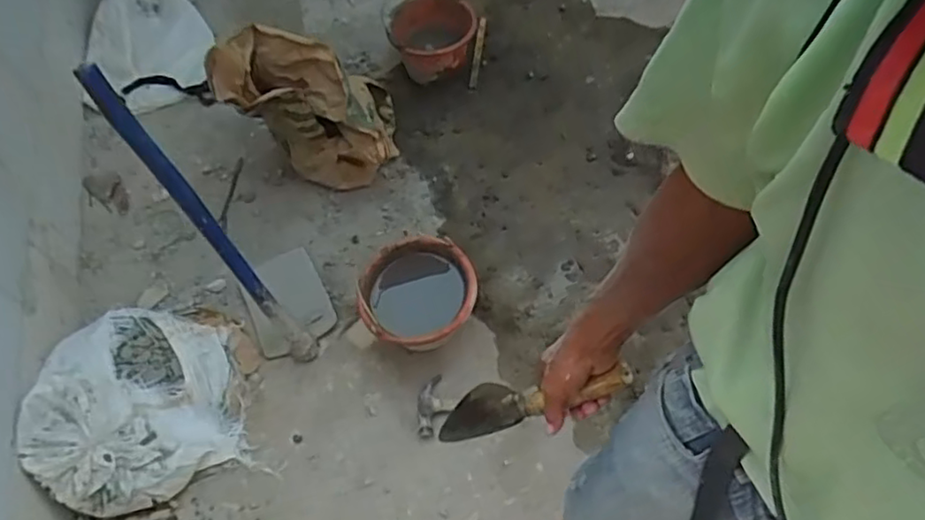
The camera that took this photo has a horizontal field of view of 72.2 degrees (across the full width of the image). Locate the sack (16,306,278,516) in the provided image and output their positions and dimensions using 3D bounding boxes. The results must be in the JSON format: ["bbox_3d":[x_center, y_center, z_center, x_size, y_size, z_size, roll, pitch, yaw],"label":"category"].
[{"bbox_3d":[-0.655,0.277,1.302,0.356,0.189,0.410,-15,61,-5],"label":"sack"}]

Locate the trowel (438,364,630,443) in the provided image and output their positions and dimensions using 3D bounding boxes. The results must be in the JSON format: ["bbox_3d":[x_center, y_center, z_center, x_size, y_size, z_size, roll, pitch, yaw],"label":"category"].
[{"bbox_3d":[0.083,0.170,0.763,0.278,0.069,0.049,-28,52,40],"label":"trowel"}]

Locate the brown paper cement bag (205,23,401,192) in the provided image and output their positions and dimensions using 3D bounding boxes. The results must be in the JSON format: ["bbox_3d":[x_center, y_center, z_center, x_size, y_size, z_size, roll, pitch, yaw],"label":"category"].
[{"bbox_3d":[-0.345,-0.388,1.530,0.346,0.408,0.301,1,62,4],"label":"brown paper cement bag"}]

